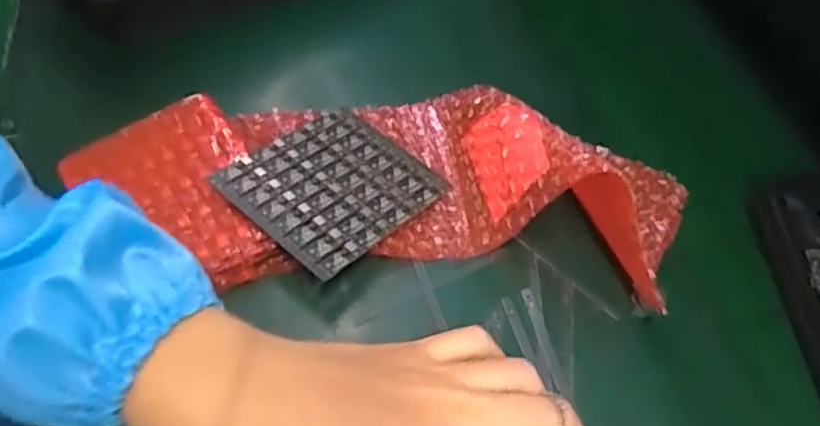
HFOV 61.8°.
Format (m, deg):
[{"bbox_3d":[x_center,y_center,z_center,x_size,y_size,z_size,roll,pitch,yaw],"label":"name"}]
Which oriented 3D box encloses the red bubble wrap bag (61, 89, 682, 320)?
[{"bbox_3d":[-0.023,-0.030,0.385,0.349,0.066,0.147,6,54,0],"label":"red bubble wrap bag"}]

